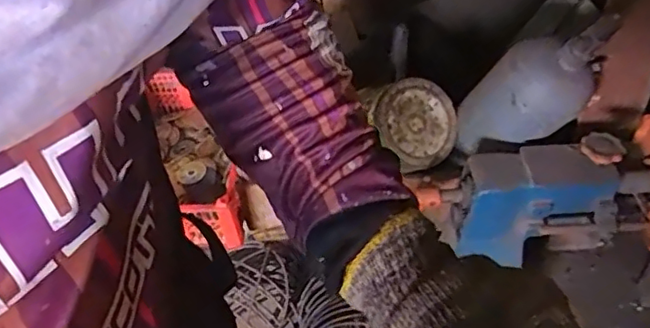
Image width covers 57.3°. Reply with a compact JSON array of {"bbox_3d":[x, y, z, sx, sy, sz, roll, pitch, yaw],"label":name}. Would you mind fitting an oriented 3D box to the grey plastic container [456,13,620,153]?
[{"bbox_3d":[0.351,-0.123,1.017,0.142,0.393,0.115,40,54,-8],"label":"grey plastic container"}]

